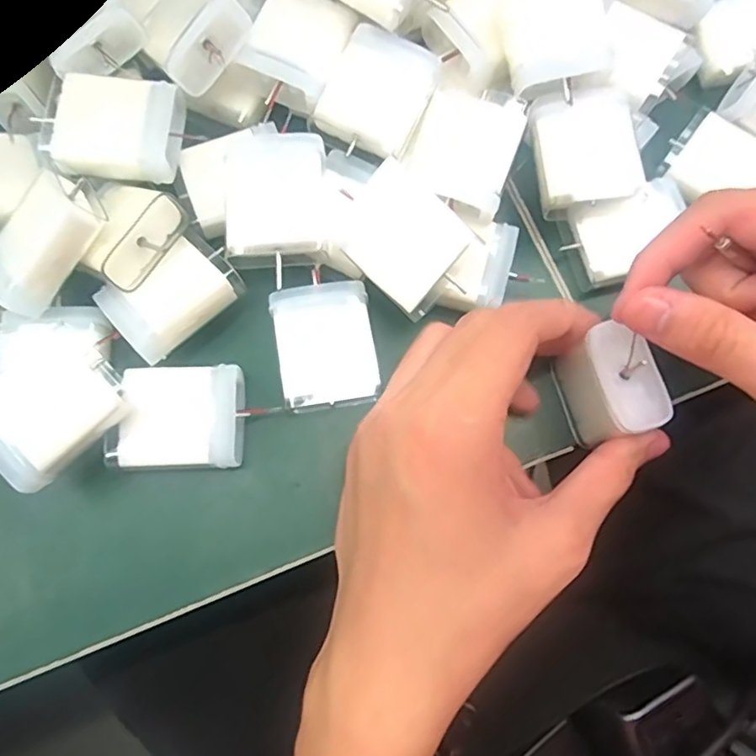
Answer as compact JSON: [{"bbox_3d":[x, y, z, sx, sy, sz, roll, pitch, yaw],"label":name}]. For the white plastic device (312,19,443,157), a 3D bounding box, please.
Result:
[{"bbox_3d":[0.000,-0.124,0.261,0.042,0.016,0.047,23,76,5],"label":"white plastic device"}]

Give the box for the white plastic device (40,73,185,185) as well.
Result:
[{"bbox_3d":[-0.109,-0.104,0.252,0.050,0.015,0.040,3,75,0],"label":"white plastic device"}]

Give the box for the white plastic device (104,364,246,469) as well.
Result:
[{"bbox_3d":[-0.082,0.017,0.246,0.052,0.014,0.041,0,75,-1],"label":"white plastic device"}]

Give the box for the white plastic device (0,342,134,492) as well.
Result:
[{"bbox_3d":[-0.125,0.011,0.230,0.050,0.020,0.043,-44,80,-11],"label":"white plastic device"}]

